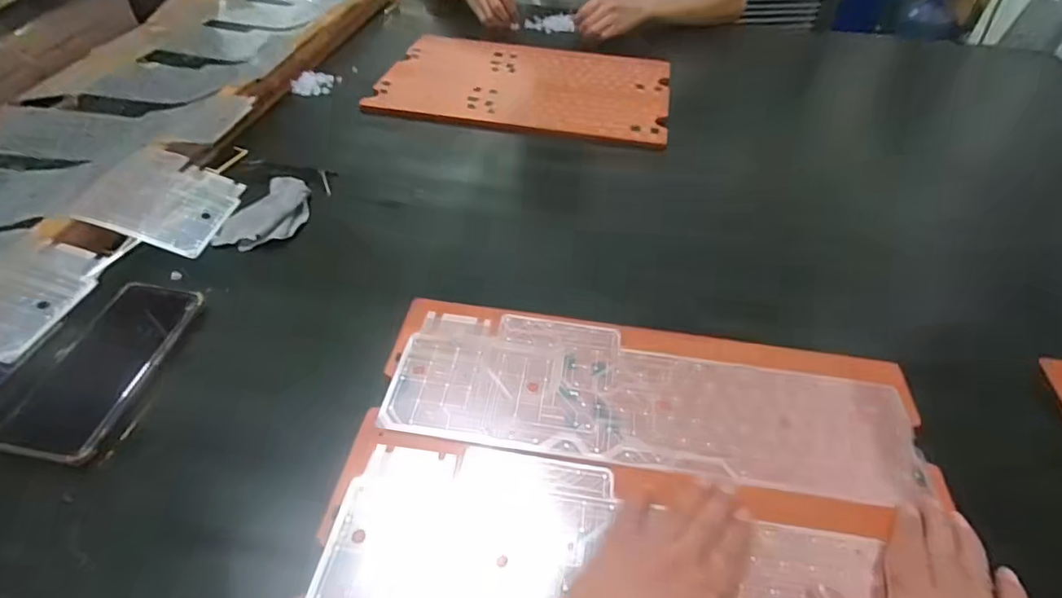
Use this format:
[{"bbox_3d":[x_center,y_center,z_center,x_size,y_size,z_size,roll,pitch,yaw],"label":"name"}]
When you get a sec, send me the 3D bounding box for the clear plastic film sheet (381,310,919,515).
[{"bbox_3d":[0.096,0.079,0.453,0.406,0.006,0.129,8,46,4],"label":"clear plastic film sheet"}]

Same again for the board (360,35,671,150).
[{"bbox_3d":[-0.009,-0.323,0.841,0.423,0.010,0.296,9,47,6],"label":"board"}]

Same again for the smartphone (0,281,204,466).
[{"bbox_3d":[-0.348,0.054,0.458,0.080,0.016,0.162,10,47,7],"label":"smartphone"}]

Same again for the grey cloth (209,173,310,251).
[{"bbox_3d":[-0.282,-0.095,0.611,0.076,0.015,0.124,17,48,13],"label":"grey cloth"}]

